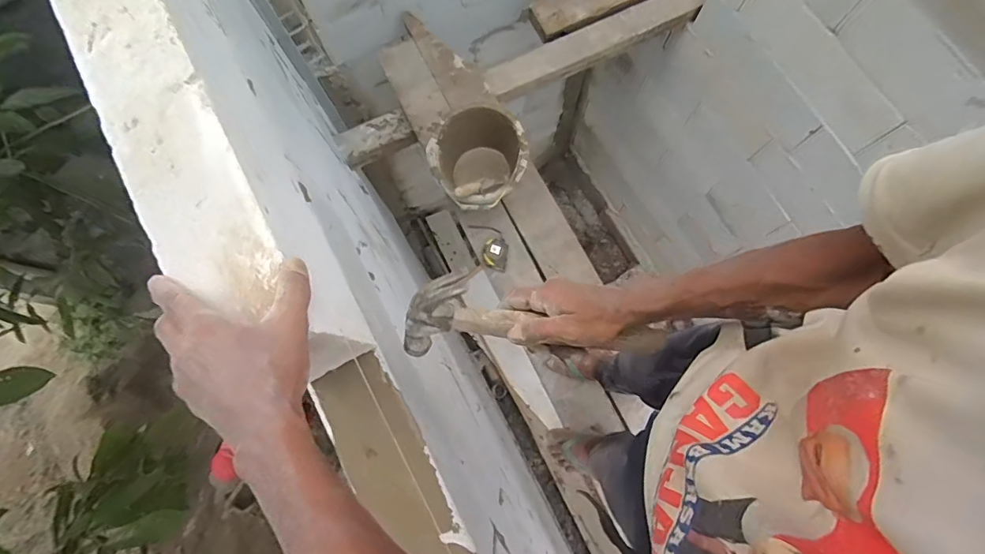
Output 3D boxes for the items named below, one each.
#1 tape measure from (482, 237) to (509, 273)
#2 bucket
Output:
[{"bbox_3d":[0.009,-0.075,1.530,0.084,0.068,0.106,9,78,3],"label":"tape measure"},{"bbox_3d":[-0.037,-0.335,1.485,0.285,0.235,0.321,-16,78,-2],"label":"bucket"}]

